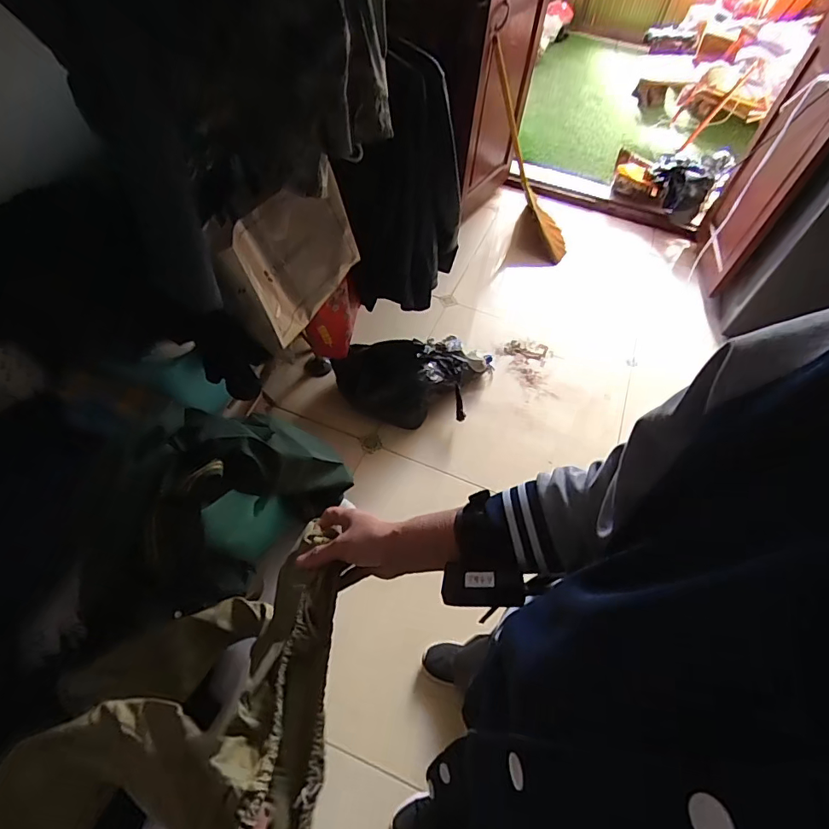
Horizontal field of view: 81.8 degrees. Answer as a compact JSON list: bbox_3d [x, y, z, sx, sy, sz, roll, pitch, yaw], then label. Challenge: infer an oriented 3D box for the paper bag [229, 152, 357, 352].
[{"bbox_3d":[-0.271,-0.337,1.058,0.140,0.227,0.328,24,56,12],"label":"paper bag"}]

